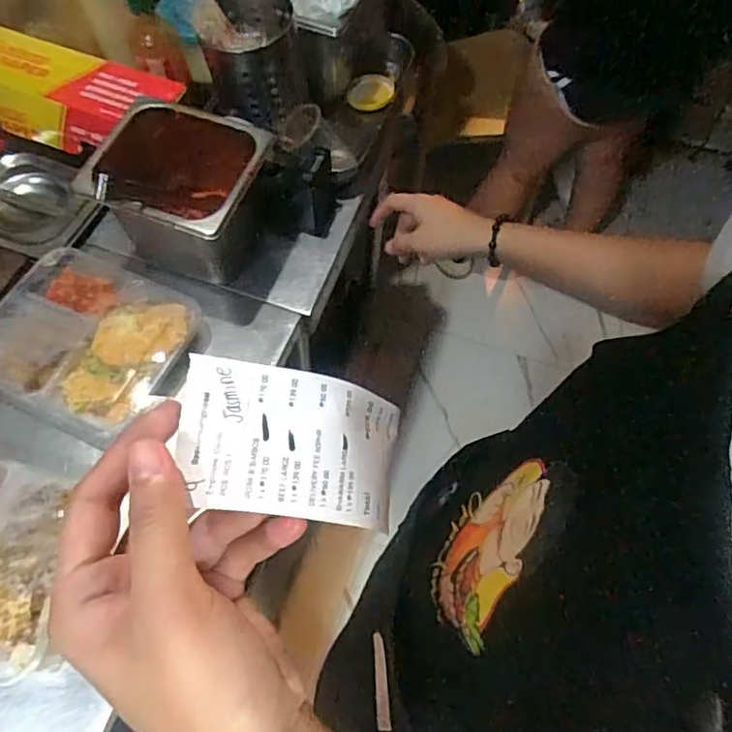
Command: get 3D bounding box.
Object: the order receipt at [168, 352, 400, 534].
[{"bbox_3d":[-0.029,0.032,0.228,0.080,0.040,0.054,3,63,-1],"label":"order receipt"}]

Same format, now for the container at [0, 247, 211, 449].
[{"bbox_3d":[-0.313,-0.031,0.664,0.226,0.042,0.201,25,65,9],"label":"container"}]

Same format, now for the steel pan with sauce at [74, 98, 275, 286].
[{"bbox_3d":[-0.210,-0.196,0.695,0.166,0.155,0.167,17,64,6],"label":"steel pan with sauce"}]

